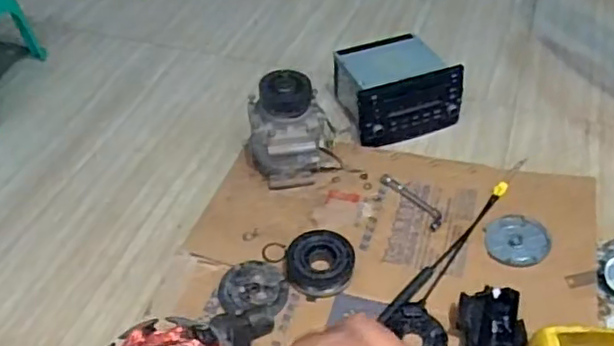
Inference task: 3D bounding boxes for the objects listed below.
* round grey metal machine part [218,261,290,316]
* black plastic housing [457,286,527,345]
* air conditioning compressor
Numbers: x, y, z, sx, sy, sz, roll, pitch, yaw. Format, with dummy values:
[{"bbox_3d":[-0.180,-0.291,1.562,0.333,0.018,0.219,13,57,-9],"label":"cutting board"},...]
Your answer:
[{"bbox_3d":[-0.082,0.174,0.952,0.103,0.012,0.100,-2,44,2],"label":"round grey metal machine part"},{"bbox_3d":[0.248,0.217,0.842,0.080,0.062,0.120,-3,43,2],"label":"black plastic housing"},{"bbox_3d":[-0.031,-0.079,1.104,0.148,0.187,0.113,-6,43,-2],"label":"air conditioning compressor"}]

